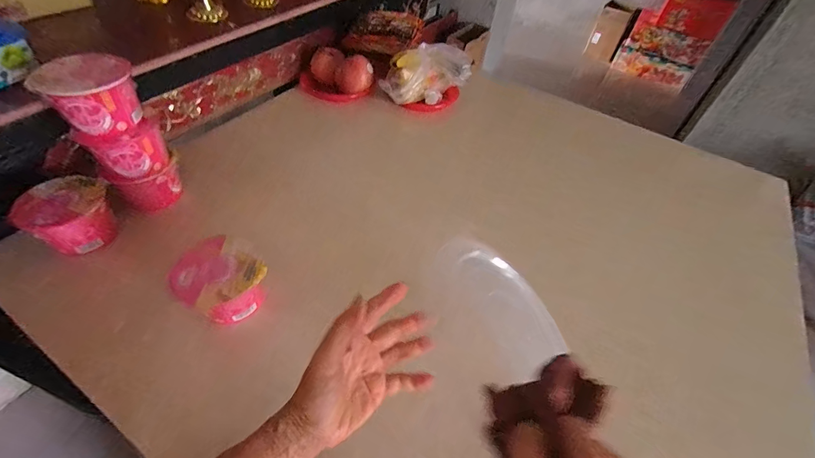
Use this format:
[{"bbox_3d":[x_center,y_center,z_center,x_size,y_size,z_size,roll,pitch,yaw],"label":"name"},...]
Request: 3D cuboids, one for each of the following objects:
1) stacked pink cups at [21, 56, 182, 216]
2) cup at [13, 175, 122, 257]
[{"bbox_3d":[-0.391,-0.123,0.510,0.090,0.209,0.092,3,49,-4],"label":"stacked pink cups"},{"bbox_3d":[-0.453,-0.016,0.503,0.087,0.078,0.088,3,49,-4],"label":"cup"}]

